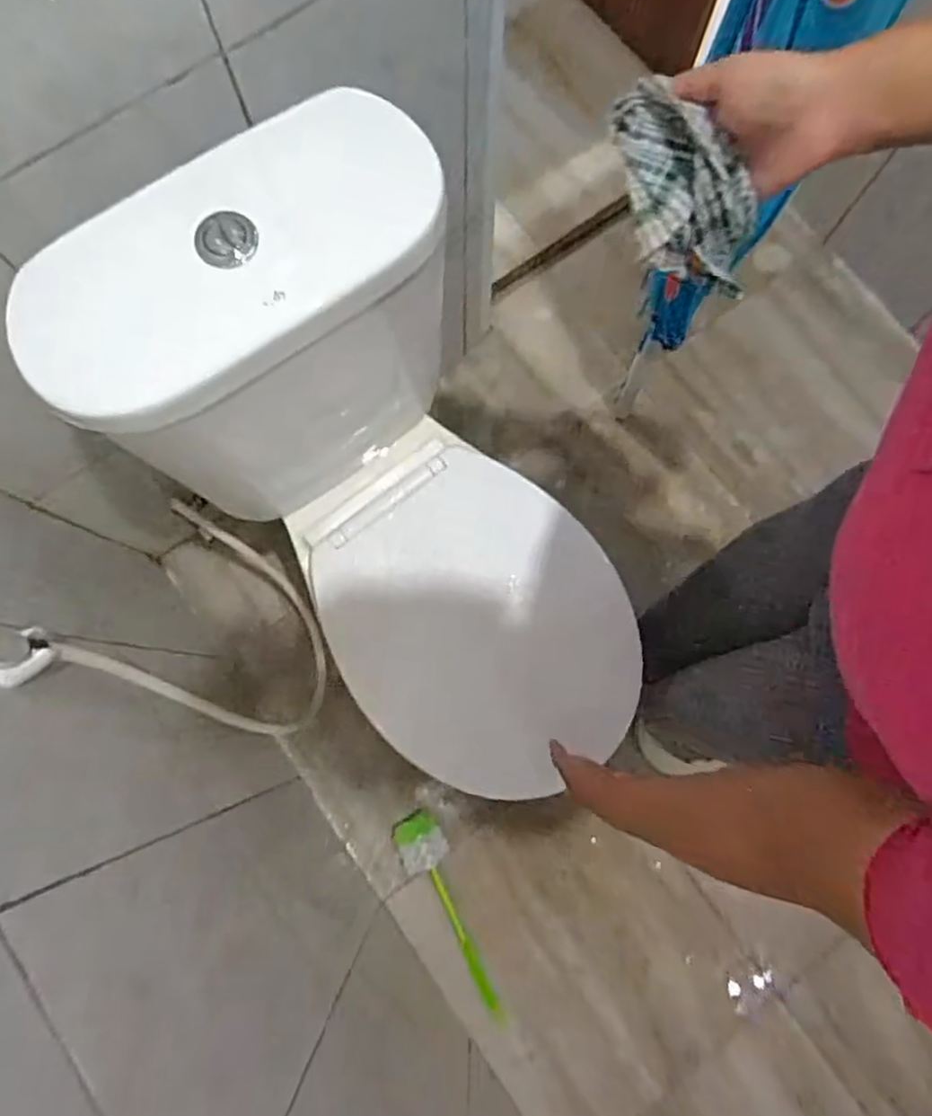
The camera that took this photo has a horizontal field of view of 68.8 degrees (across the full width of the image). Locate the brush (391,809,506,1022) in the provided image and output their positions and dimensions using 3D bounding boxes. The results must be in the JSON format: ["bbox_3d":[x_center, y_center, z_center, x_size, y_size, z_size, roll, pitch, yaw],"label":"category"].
[{"bbox_3d":[-0.013,0.583,1.117,0.071,0.091,0.346,-28,80,-5],"label":"brush"}]

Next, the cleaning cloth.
[{"bbox_3d":[0.144,-0.251,0.455,0.074,0.082,0.119,-11,78,-2],"label":"cleaning cloth"}]

